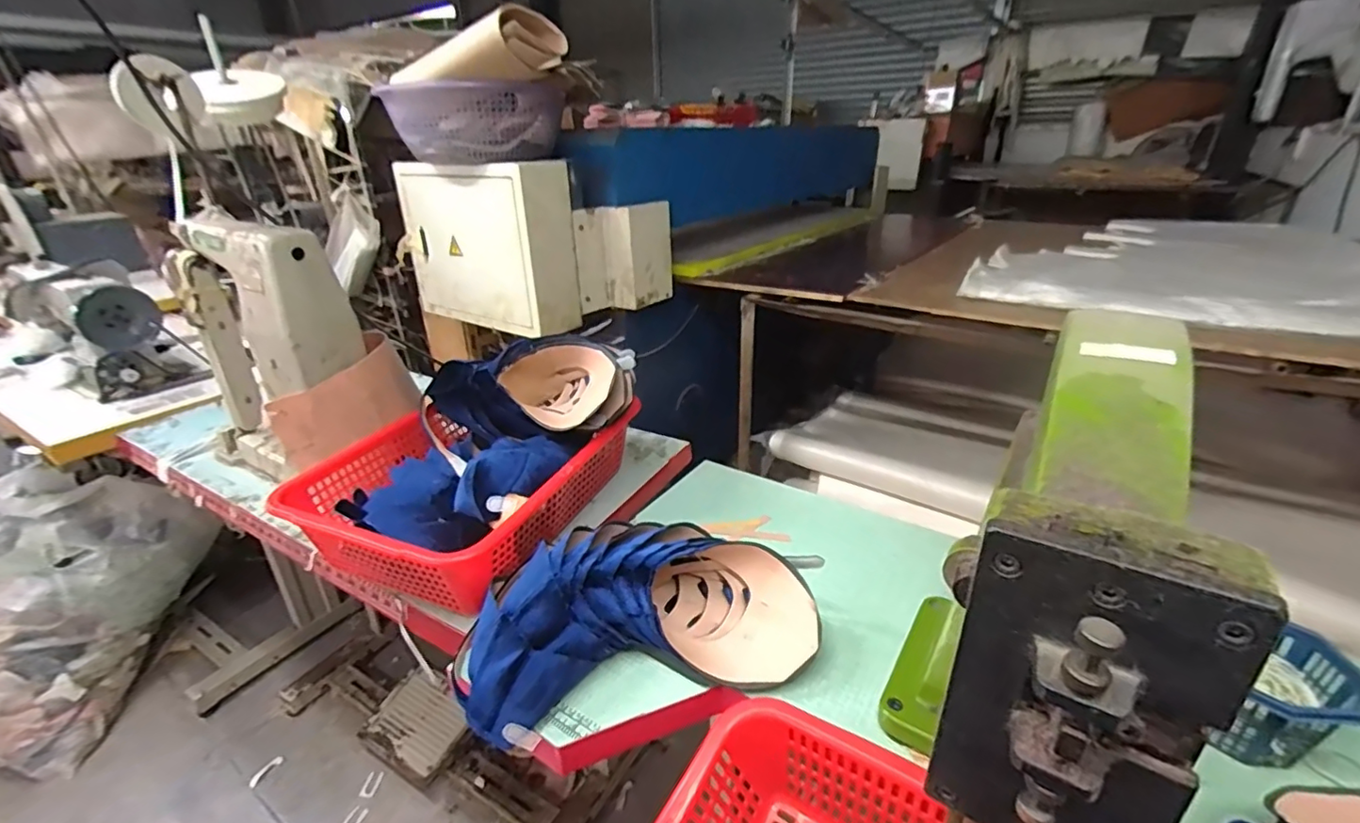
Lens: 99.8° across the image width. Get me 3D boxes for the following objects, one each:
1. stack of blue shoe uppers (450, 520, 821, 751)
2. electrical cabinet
[{"bbox_3d":[-0.049,0.202,0.587,0.341,0.088,0.169,-7,27,-11],"label":"stack of blue shoe uppers"},{"bbox_3d":[-0.479,-0.414,1.438,0.456,0.366,0.174,18,32,34],"label":"electrical cabinet"}]

